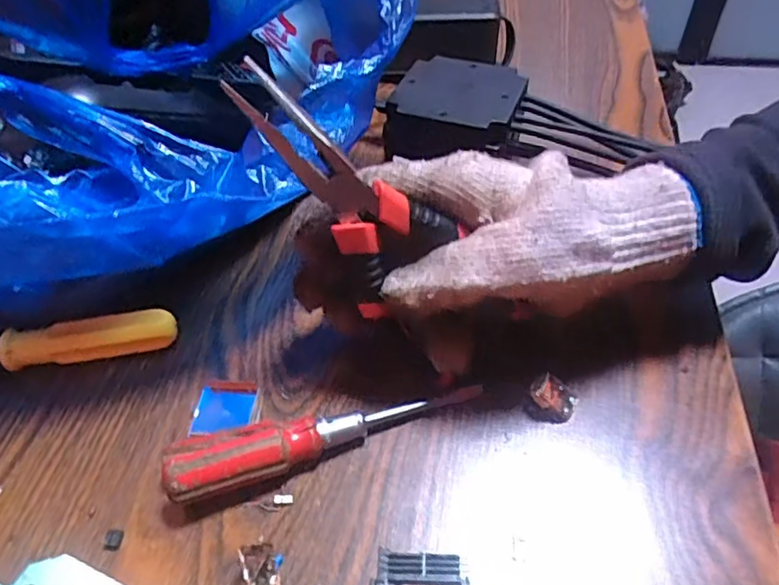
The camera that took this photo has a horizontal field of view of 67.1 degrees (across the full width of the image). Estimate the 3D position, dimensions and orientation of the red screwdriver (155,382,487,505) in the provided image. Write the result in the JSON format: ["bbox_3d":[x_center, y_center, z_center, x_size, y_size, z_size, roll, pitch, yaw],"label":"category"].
[{"bbox_3d":[-0.025,0.064,0.258,0.139,0.020,0.023,-15,49,-10],"label":"red screwdriver"}]

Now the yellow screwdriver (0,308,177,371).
[{"bbox_3d":[-0.182,0.028,0.292,0.145,0.025,0.017,-9,48,-4],"label":"yellow screwdriver"}]

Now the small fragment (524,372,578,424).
[{"bbox_3d":[0.074,0.050,0.268,0.020,0.020,0.016,14,50,15],"label":"small fragment"}]

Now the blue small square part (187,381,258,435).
[{"bbox_3d":[-0.078,0.055,0.277,0.025,0.004,0.030,1,48,5],"label":"blue small square part"}]

